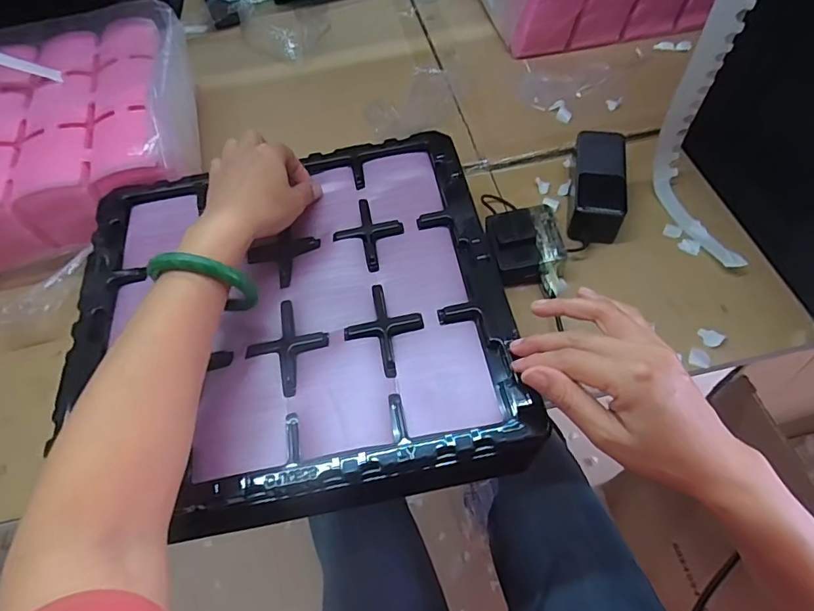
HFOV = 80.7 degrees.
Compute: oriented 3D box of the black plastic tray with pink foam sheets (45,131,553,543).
[{"bbox_3d":[-0.107,-0.002,0.453,0.366,0.081,0.381,-11,60,-2],"label":"black plastic tray with pink foam sheets"}]

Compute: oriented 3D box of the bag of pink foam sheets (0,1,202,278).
[{"bbox_3d":[-0.445,-0.224,0.598,0.347,0.097,0.347,-14,59,-3],"label":"bag of pink foam sheets"}]

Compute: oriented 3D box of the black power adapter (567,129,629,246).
[{"bbox_3d":[0.221,-0.139,0.562,0.058,0.045,0.143,8,61,10],"label":"black power adapter"}]

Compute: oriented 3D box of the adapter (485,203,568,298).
[{"bbox_3d":[0.132,-0.058,0.523,0.071,0.044,0.102,-9,59,0],"label":"adapter"}]

